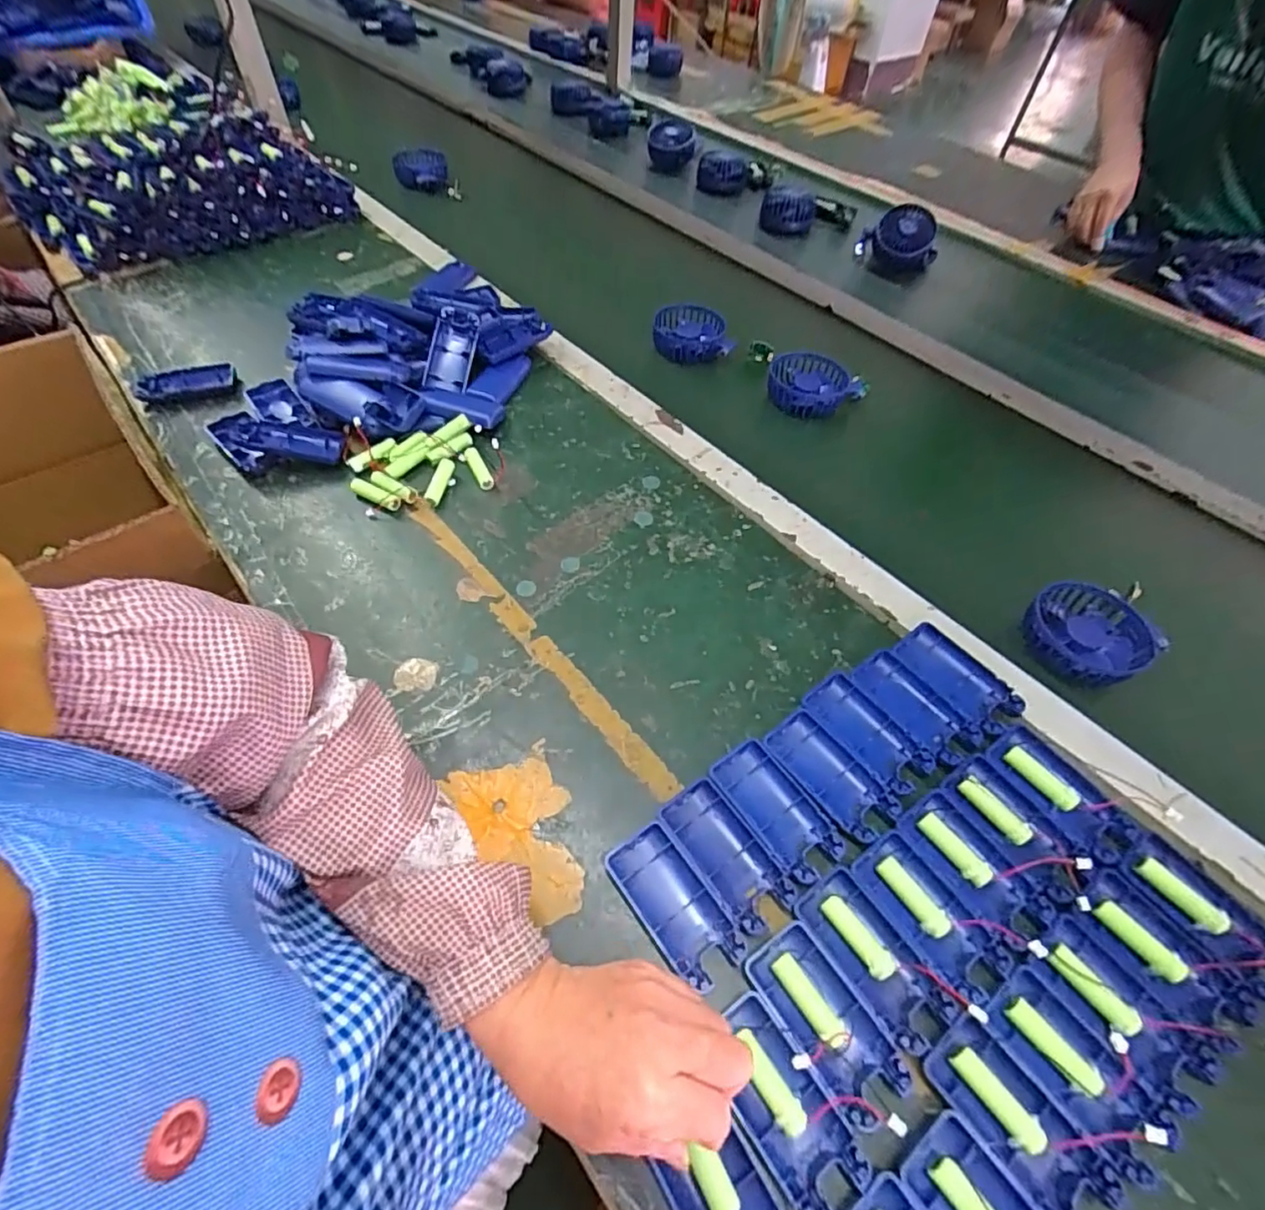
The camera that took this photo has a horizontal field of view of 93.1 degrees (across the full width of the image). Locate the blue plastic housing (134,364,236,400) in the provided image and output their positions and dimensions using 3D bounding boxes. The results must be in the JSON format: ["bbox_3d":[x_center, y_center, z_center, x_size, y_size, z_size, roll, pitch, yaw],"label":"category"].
[{"bbox_3d":[-0.496,-0.246,0.666,0.098,0.017,0.033,-16,57,-11],"label":"blue plastic housing"}]

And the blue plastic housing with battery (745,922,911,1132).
[{"bbox_3d":[0.108,0.235,0.339,0.046,0.015,0.093,-31,61,-20],"label":"blue plastic housing with battery"}]

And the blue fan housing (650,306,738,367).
[{"bbox_3d":[0.079,-0.338,0.758,0.103,0.047,0.067,11,55,8],"label":"blue fan housing"}]

